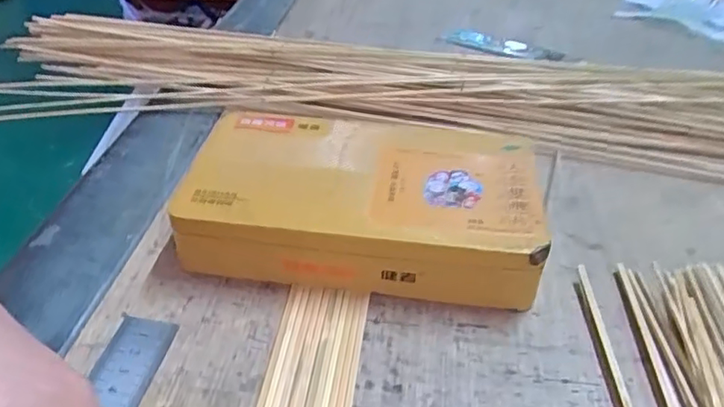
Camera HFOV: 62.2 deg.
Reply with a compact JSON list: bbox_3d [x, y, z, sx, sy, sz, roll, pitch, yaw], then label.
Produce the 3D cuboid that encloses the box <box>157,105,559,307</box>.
[{"bbox_3d":[0.000,-0.002,0.329,0.184,0.043,0.105,5,38,6],"label":"box"}]

